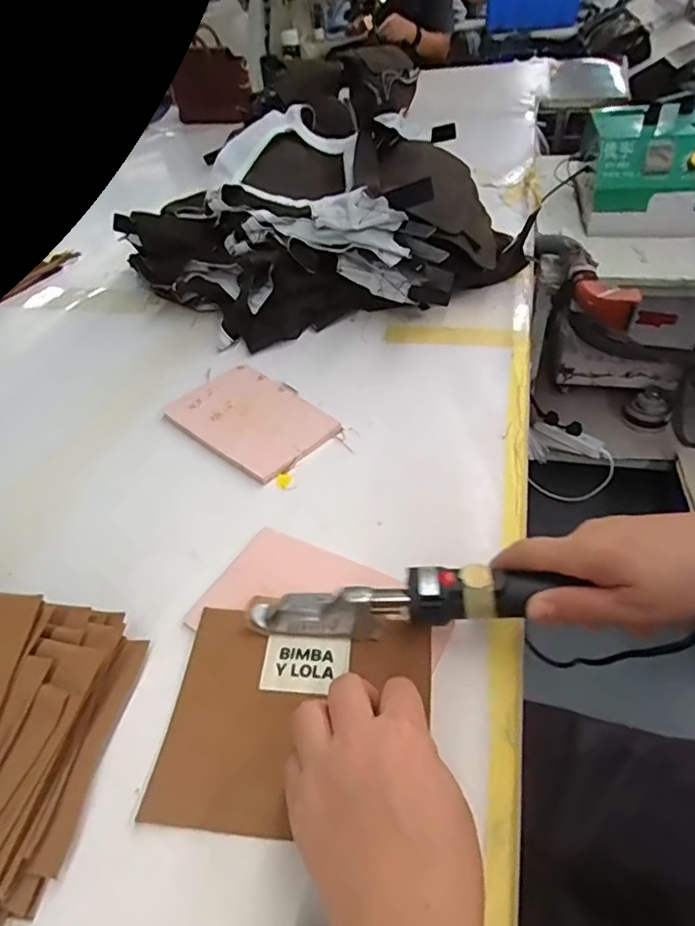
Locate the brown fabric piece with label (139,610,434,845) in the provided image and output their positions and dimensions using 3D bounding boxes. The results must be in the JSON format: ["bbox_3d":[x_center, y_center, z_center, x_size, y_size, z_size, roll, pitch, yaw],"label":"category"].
[{"bbox_3d":[-0.034,0.163,0.349,0.170,0.010,0.132,-1,47,12],"label":"brown fabric piece with label"}]

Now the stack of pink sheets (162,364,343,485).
[{"bbox_3d":[-0.105,-0.051,0.575,0.182,0.006,0.116,31,54,33],"label":"stack of pink sheets"}]

